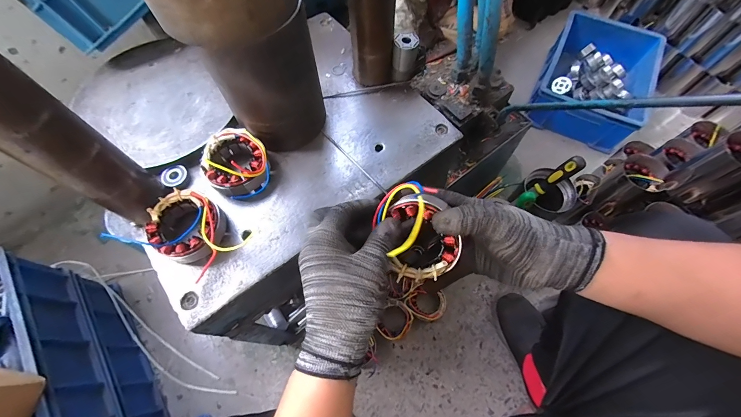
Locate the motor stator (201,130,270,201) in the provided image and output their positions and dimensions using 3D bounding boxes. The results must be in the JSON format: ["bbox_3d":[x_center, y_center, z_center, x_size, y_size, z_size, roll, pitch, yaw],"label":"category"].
[{"bbox_3d":[-0.183,-0.061,0.442,0.082,0.055,0.088,0,65,1],"label":"motor stator"}]

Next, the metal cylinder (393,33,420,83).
[{"bbox_3d":[0.055,-0.235,0.507,0.038,0.076,0.028,-3,65,0],"label":"metal cylinder"}]

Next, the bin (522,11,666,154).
[{"bbox_3d":[0.716,-0.418,1.019,0.298,0.131,0.411,27,68,13],"label":"bin"}]

